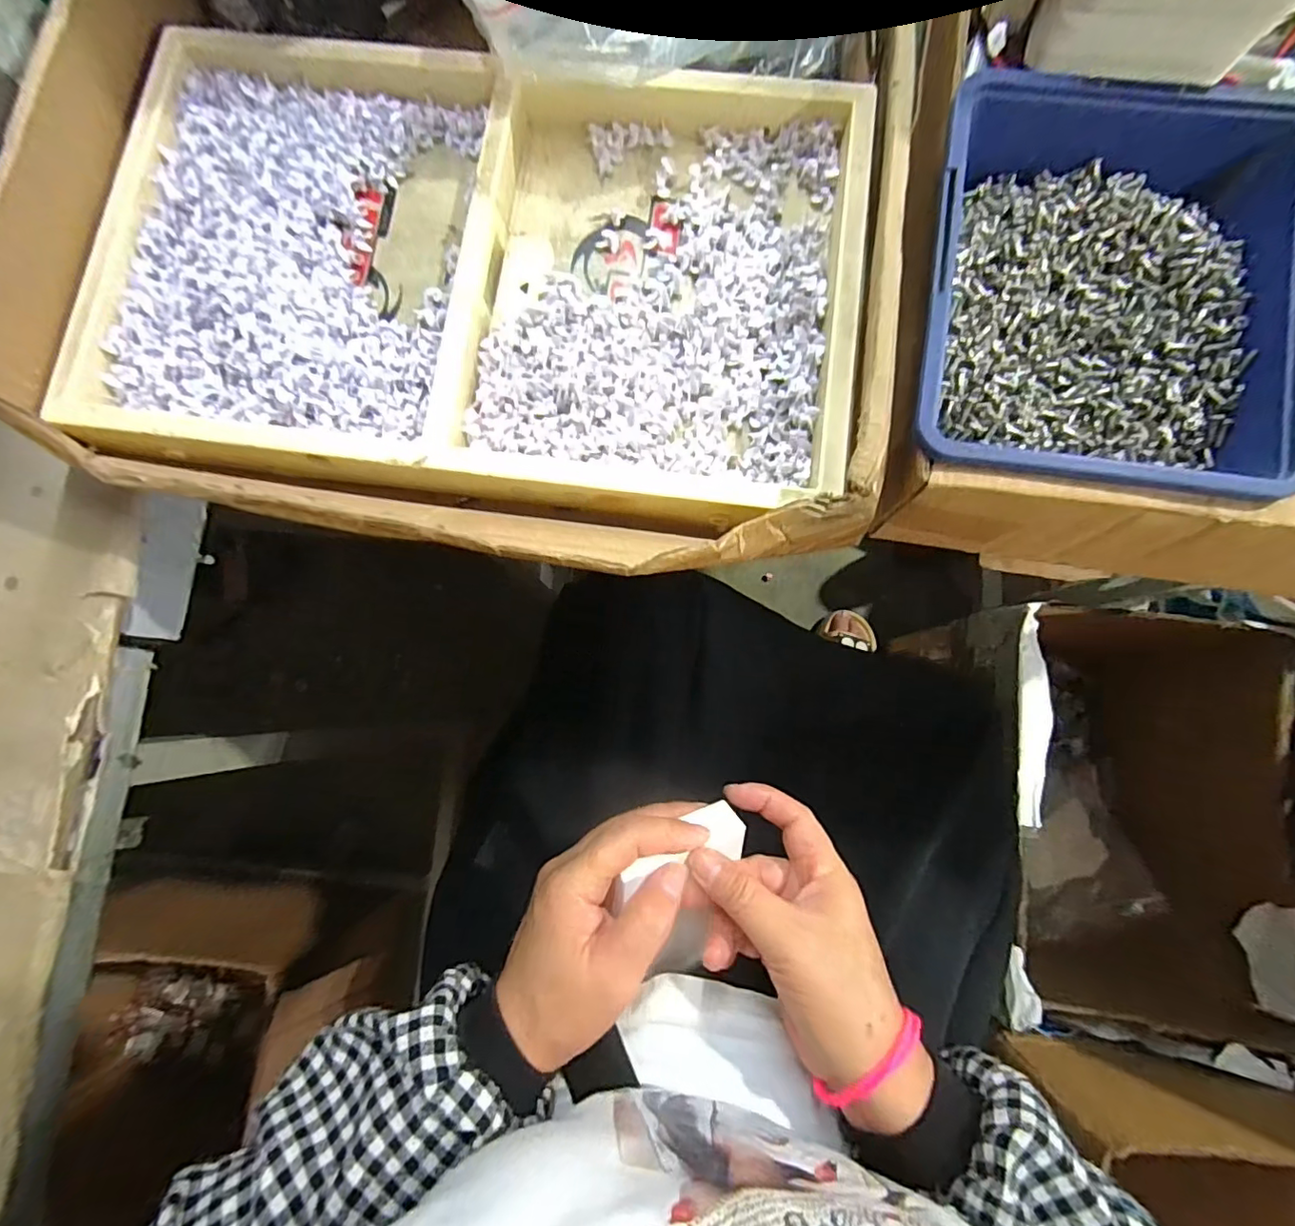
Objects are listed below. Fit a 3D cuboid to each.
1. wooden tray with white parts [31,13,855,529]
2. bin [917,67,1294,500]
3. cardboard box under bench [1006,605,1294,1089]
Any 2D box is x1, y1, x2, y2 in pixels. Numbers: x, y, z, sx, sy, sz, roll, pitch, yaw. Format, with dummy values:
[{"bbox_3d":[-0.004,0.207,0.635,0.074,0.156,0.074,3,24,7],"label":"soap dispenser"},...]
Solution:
[{"bbox_3d":[-0.073,-0.147,0.242,0.318,0.028,0.197,6,82,3],"label":"wooden tray with white parts"},{"bbox_3d":[0.162,-0.112,0.208,0.127,0.050,0.147,8,82,4],"label":"bin"},{"bbox_3d":[0.519,0.222,0.699,0.288,0.295,0.455,3,82,3],"label":"cardboard box under bench"}]

